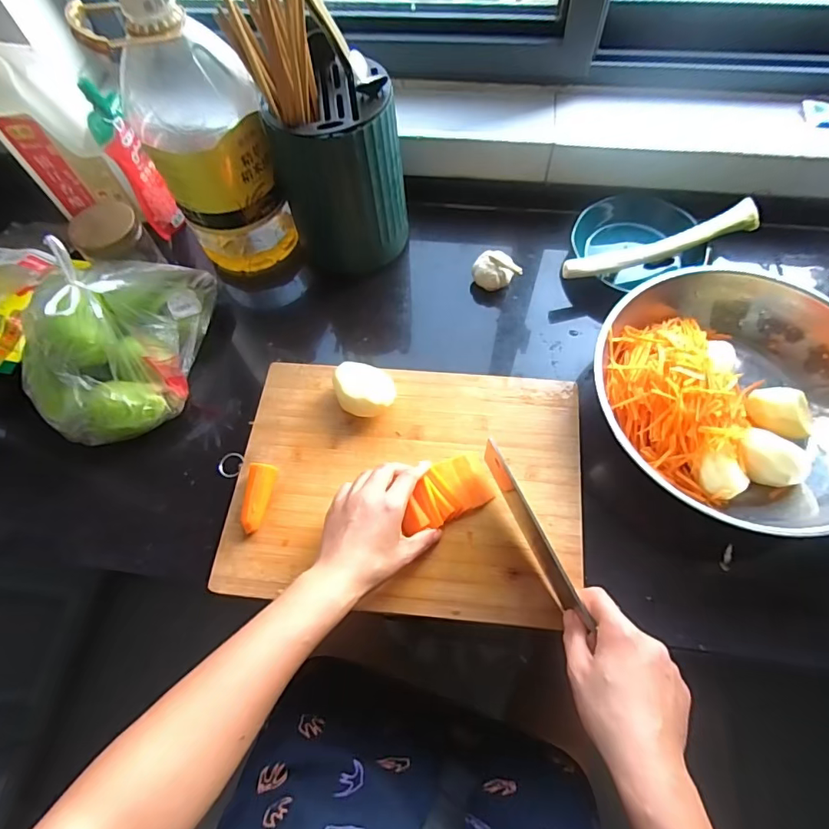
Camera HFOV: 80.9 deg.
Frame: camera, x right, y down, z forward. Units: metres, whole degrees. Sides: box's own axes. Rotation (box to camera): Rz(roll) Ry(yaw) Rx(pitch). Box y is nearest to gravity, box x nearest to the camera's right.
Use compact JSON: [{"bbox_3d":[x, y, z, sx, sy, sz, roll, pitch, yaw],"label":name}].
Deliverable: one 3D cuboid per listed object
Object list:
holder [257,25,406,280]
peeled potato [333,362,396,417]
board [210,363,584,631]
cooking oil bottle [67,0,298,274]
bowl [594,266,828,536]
[{"bbox_3d":[-0.089,-0.295,0.605,0.151,0.192,0.130,-16,65,-4],"label":"holder"},{"bbox_3d":[-0.059,-0.027,0.560,0.057,0.038,0.073,-43,70,-16],"label":"peeled potato"},{"bbox_3d":[-0.009,0.067,0.526,0.367,0.024,0.269,4,65,5],"label":"board"},{"bbox_3d":[-0.243,-0.321,0.574,0.131,0.308,0.120,-29,66,-11],"label":"cooking oil bottle"},{"bbox_3d":[0.353,-0.022,0.534,0.305,0.073,0.291,34,71,17],"label":"bowl"}]

